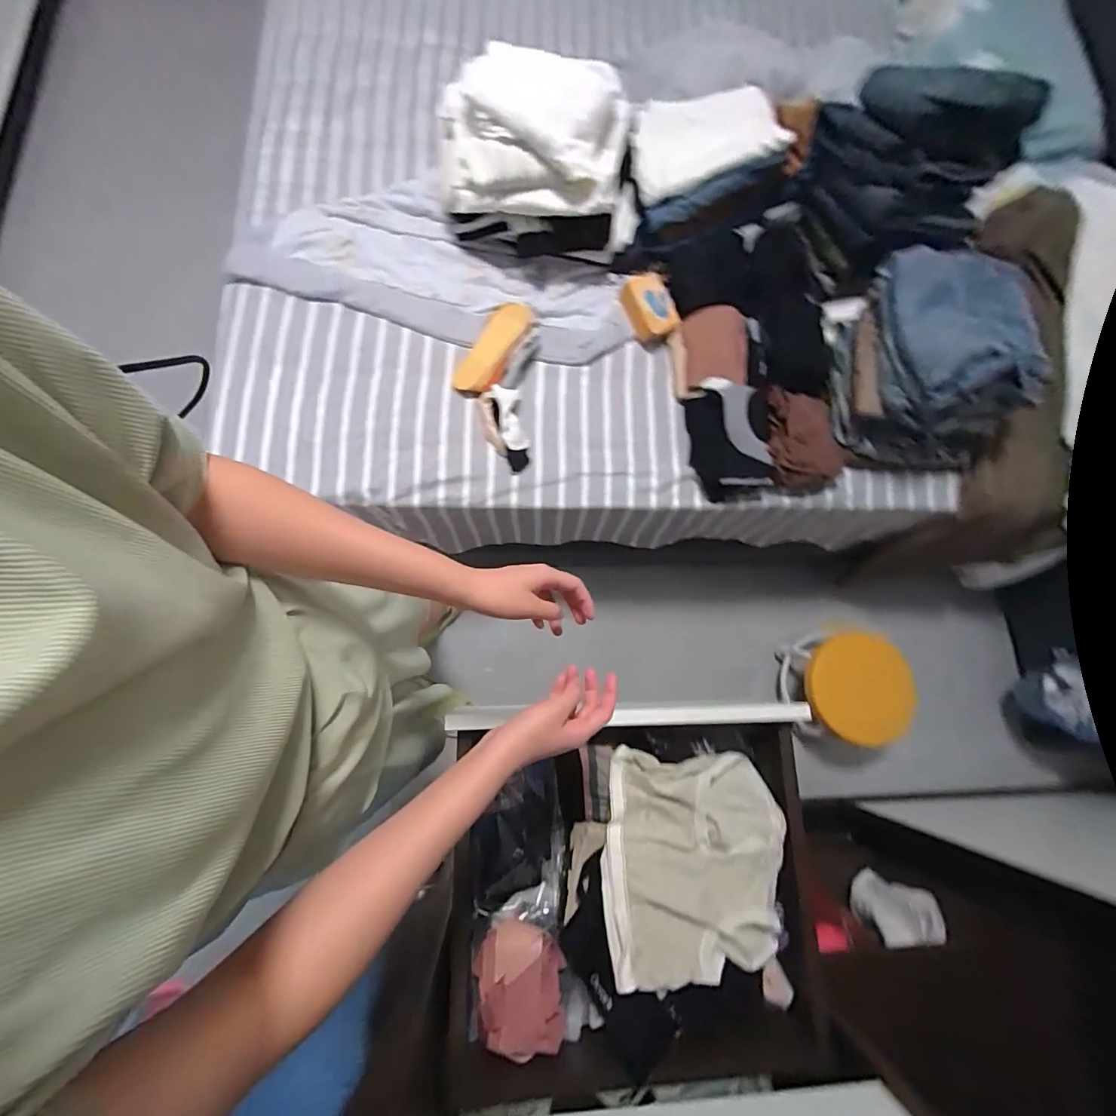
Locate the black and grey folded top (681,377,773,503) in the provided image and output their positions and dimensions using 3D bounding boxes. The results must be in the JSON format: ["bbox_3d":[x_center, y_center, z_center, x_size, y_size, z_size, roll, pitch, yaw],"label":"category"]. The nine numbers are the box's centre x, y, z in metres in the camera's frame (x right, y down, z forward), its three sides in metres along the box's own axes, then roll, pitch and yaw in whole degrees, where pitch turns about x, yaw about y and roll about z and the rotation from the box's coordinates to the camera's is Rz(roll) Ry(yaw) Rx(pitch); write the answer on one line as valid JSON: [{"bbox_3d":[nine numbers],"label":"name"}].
[{"bbox_3d":[0.323,-0.226,0.932,0.131,0.069,0.216,-13,78,-8],"label":"black and grey folded top"}]

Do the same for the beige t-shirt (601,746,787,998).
[{"bbox_3d":[0.176,0.382,0.627,0.237,0.065,0.251,6,76,-4],"label":"beige t-shirt"}]

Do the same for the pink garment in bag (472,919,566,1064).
[{"bbox_3d":[-0.042,0.518,0.597,0.105,0.053,0.138,-11,78,-8],"label":"pink garment in bag"}]

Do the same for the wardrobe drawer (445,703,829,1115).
[{"bbox_3d":[0.121,0.408,0.663,0.481,0.160,0.406,-2,77,-6],"label":"wardrobe drawer"}]

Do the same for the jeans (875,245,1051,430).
[{"bbox_3d":[0.680,-0.383,0.836,0.237,0.093,0.296,-8,77,-7],"label":"jeans"}]

